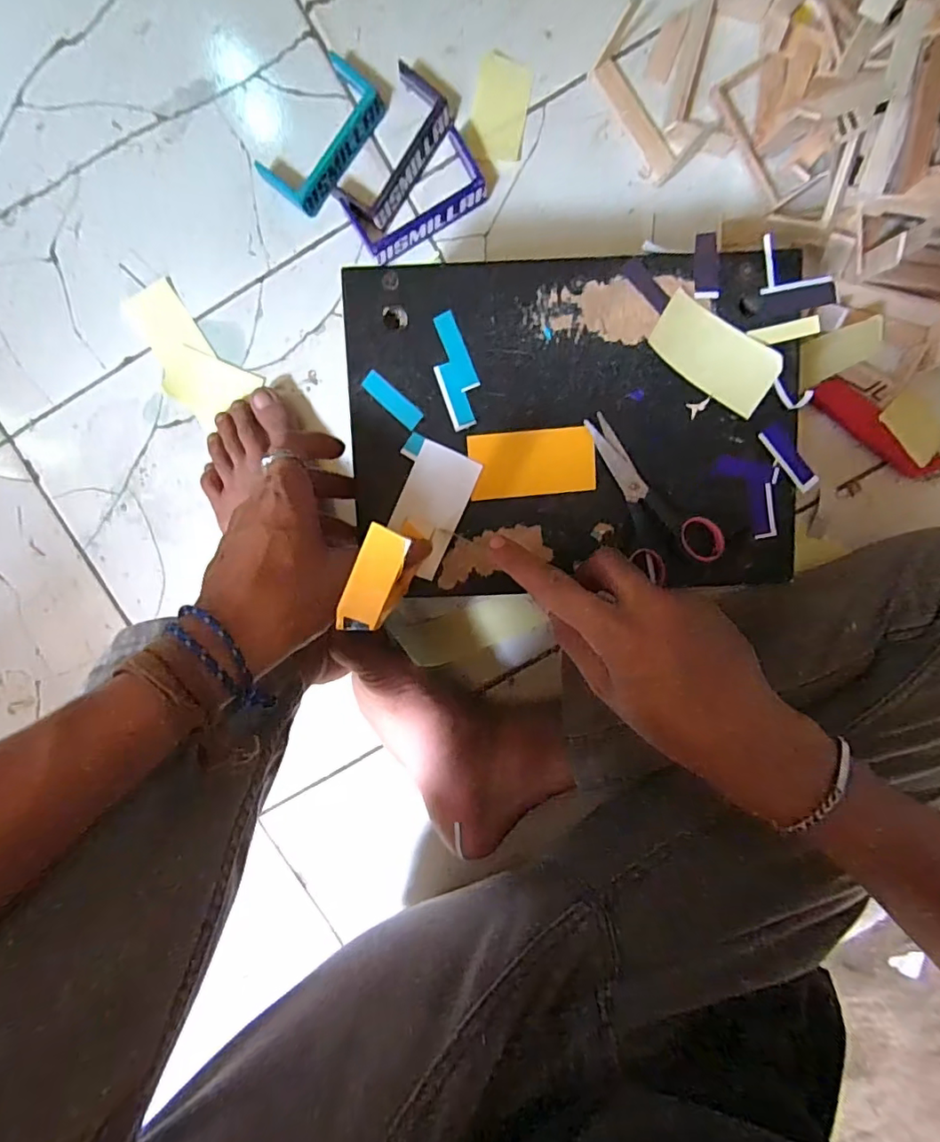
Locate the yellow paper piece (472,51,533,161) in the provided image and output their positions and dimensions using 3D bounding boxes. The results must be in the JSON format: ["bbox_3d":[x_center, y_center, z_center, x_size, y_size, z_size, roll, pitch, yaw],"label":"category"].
[{"bbox_3d":[0.026,-0.371,0.430,0.042,0.004,0.073,10,96,-2],"label":"yellow paper piece"}]

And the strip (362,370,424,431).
[{"bbox_3d":[-0.047,-0.105,0.329,0.041,0.004,0.013,42,94,-5],"label":"strip"}]

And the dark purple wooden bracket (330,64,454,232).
[{"bbox_3d":[-0.059,-0.337,0.430,0.052,0.015,0.110,34,95,-4],"label":"dark purple wooden bracket"}]

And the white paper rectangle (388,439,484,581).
[{"bbox_3d":[-0.025,-0.038,0.337,0.040,0.004,0.078,24,95,-5],"label":"white paper rectangle"}]

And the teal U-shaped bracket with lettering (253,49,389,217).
[{"bbox_3d":[-0.116,-0.348,0.428,0.056,0.019,0.113,36,95,-4],"label":"teal U-shaped bracket with lettering"}]

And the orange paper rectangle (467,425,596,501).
[{"bbox_3d":[0.039,-0.067,0.333,0.075,0.005,0.039,-5,96,0],"label":"orange paper rectangle"}]

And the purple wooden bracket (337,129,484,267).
[{"bbox_3d":[-0.042,-0.300,0.433,0.110,0.018,0.057,-32,96,3],"label":"purple wooden bracket"}]

